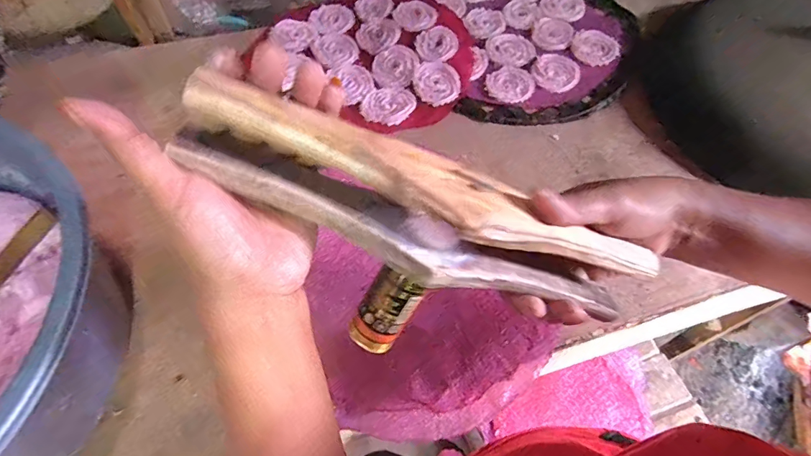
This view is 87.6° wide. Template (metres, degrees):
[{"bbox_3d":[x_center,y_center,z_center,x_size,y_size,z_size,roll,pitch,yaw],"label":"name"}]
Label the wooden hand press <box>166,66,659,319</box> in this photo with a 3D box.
[{"bbox_3d":[0.020,-0.005,0.235,0.269,0.044,0.063,21,59,-17],"label":"wooden hand press"}]

